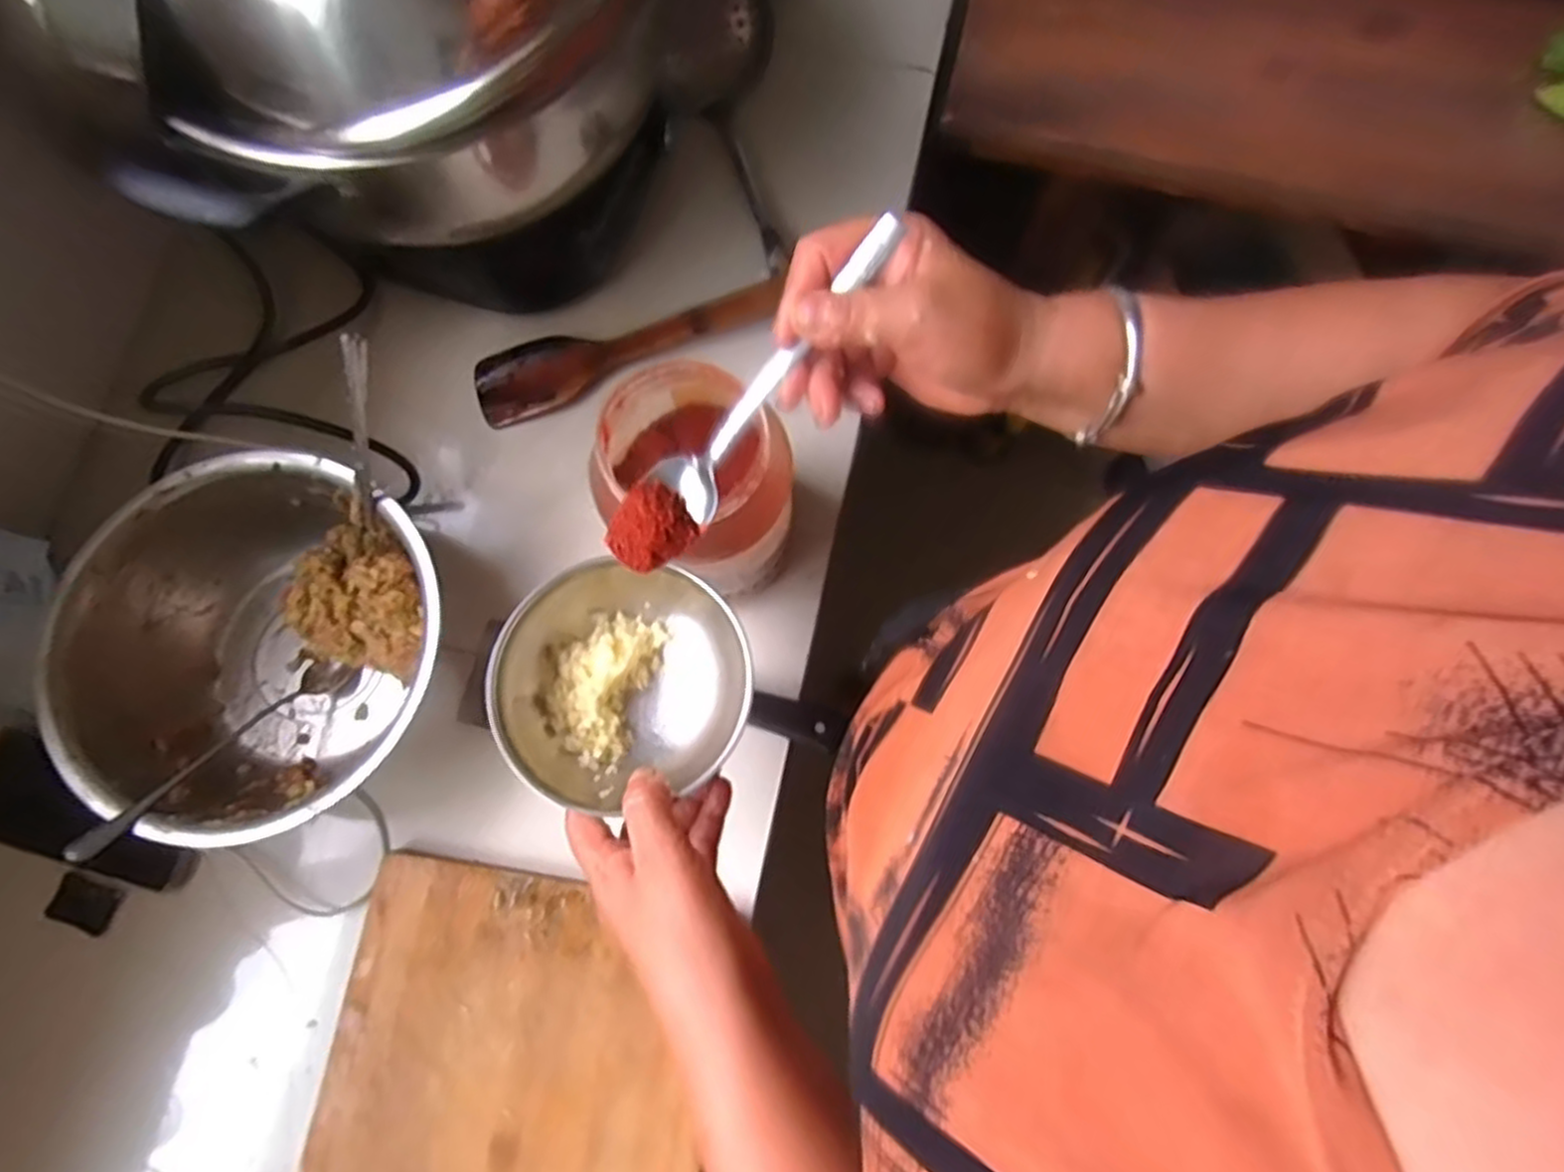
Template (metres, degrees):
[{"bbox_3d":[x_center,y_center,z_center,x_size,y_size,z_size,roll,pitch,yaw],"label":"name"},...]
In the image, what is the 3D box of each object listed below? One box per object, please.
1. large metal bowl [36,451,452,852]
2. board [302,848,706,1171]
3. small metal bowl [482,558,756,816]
[{"bbox_3d":[-0.348,0.043,0.529,0.230,0.098,0.236,0,78,-1],"label":"large metal bowl"},{"bbox_3d":[-0.179,0.374,0.485,0.247,0.013,0.348,11,78,1],"label":"board"},{"bbox_3d":[-0.085,0.051,0.420,0.130,0.058,0.132,0,78,-1],"label":"small metal bowl"}]

